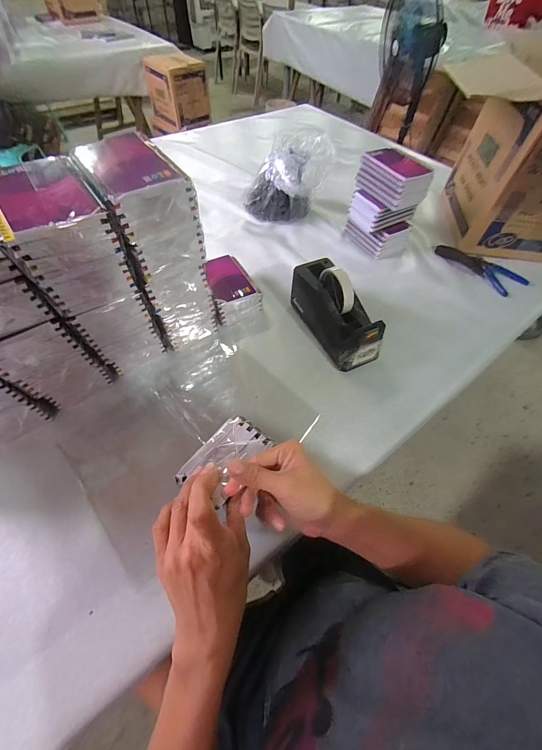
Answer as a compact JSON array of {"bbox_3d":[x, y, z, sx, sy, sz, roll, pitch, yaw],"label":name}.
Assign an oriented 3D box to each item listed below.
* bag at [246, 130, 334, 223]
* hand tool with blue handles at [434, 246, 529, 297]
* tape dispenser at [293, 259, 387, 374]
[{"bbox_3d":[0.040,-0.485,0.732,0.156,0.155,0.153,24,61,12],"label":"bag"},{"bbox_3d":[0.485,-0.256,0.687,0.069,0.017,0.196,-34,66,-20],"label":"hand tool with blue handles"},{"bbox_3d":[0.118,-0.122,0.533,0.085,0.104,0.208,-24,62,-16],"label":"tape dispenser"}]

